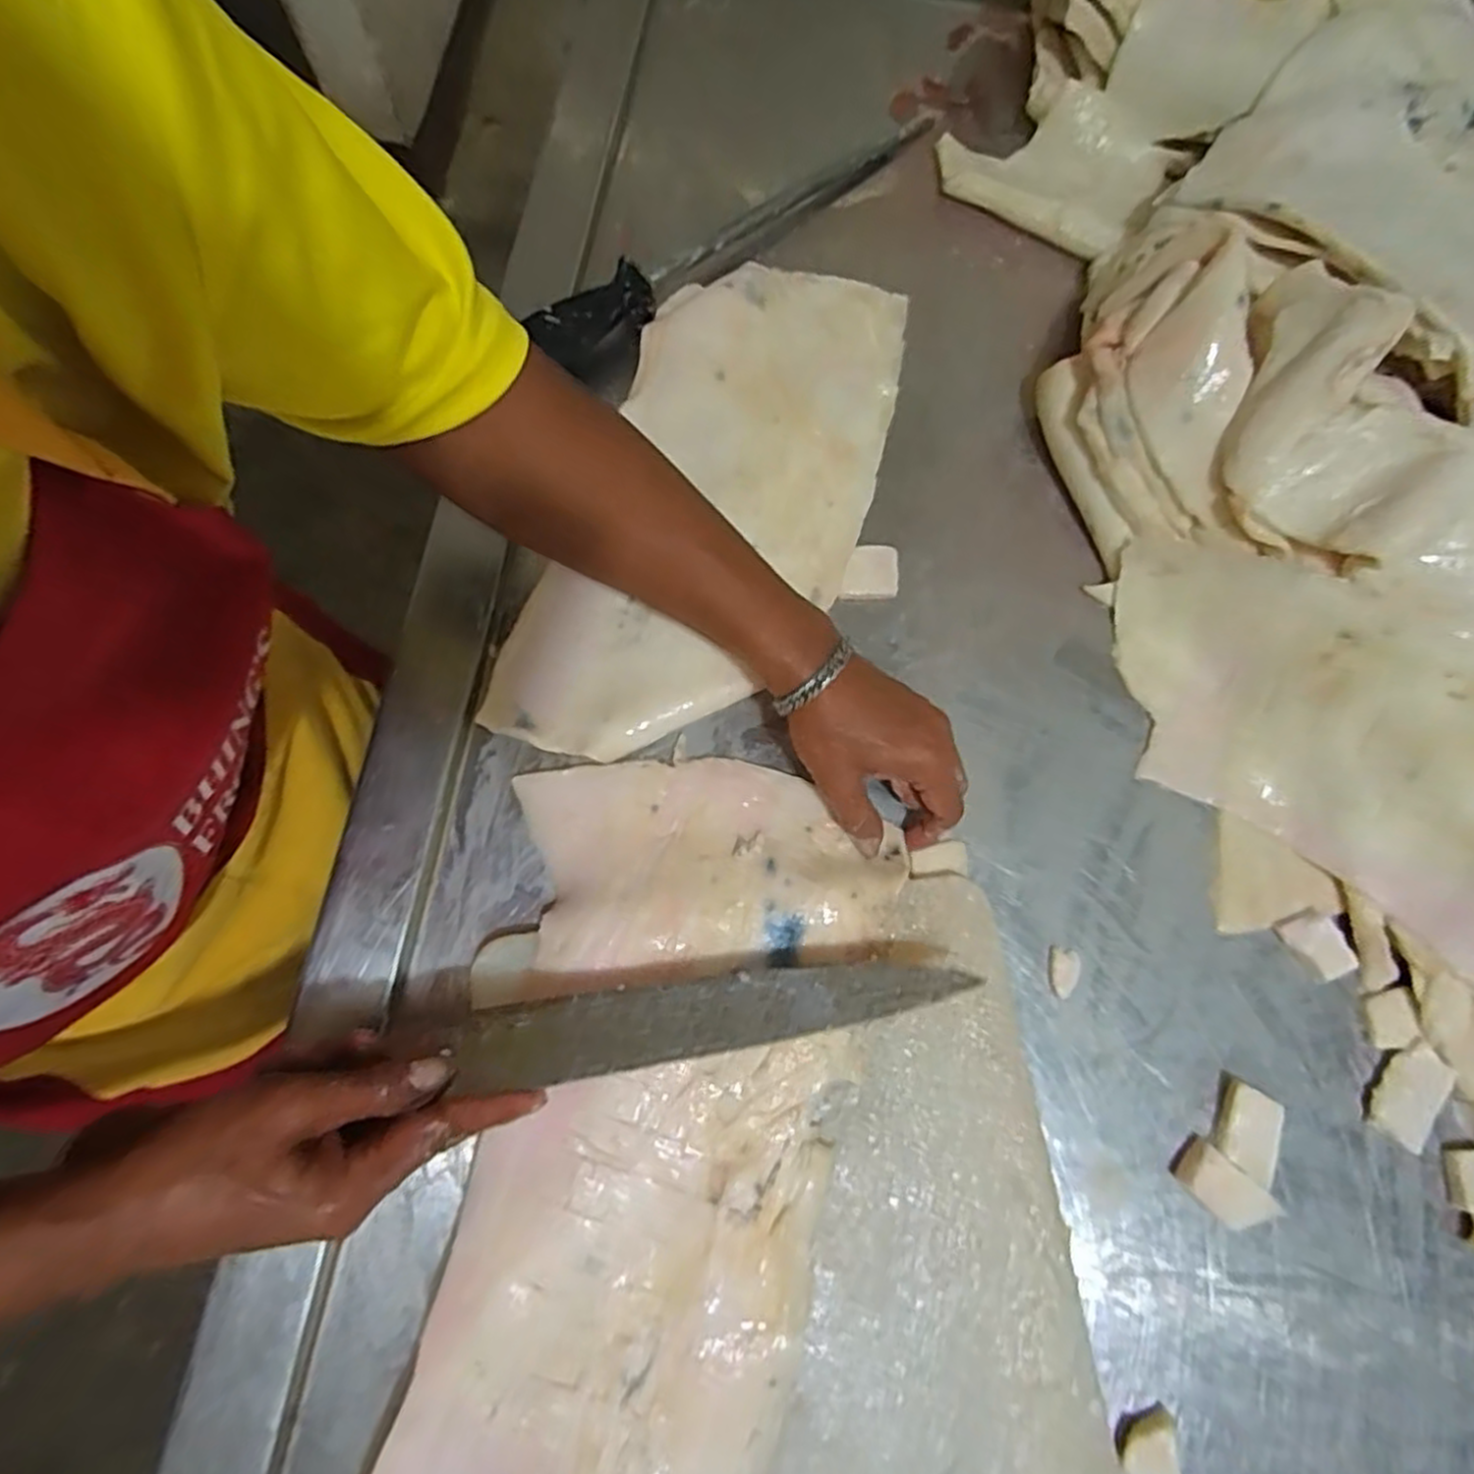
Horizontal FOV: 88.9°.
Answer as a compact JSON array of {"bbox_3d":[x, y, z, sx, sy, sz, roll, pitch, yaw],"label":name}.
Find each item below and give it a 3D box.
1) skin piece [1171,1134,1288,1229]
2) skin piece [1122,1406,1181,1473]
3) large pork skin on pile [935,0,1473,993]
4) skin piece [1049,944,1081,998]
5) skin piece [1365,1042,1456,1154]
[{"bbox_3d":[0.267,0.248,0.410,0.051,0.016,0.027,41,77,9],"label":"skin piece"},{"bbox_3d":[0.208,0.357,0.377,0.028,0.011,0.033,24,75,5],"label":"skin piece"},{"bbox_3d":[0.428,-0.221,0.485,0.406,0.132,0.820,-12,75,-5],"label":"large pork skin on pile"},{"bbox_3d":[0.193,0.139,0.444,0.019,0.009,0.028,11,74,1],"label":"skin piece"},{"bbox_3d":[0.385,0.204,0.430,0.036,0.010,0.054,32,76,7],"label":"skin piece"}]

